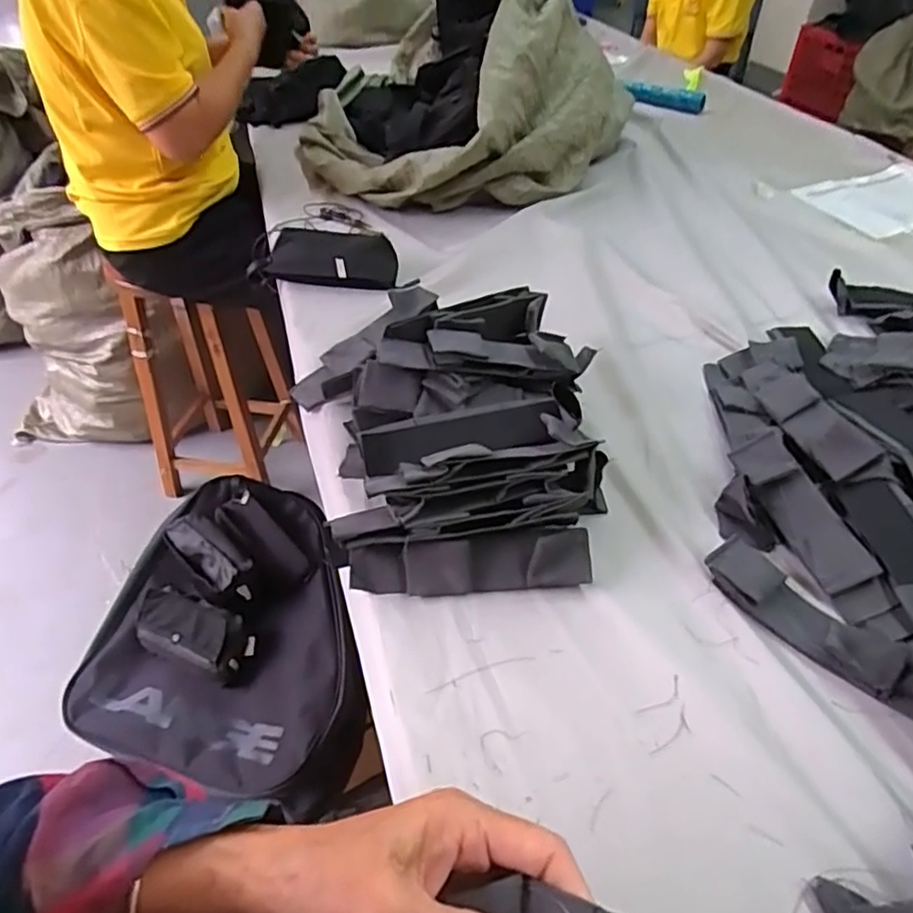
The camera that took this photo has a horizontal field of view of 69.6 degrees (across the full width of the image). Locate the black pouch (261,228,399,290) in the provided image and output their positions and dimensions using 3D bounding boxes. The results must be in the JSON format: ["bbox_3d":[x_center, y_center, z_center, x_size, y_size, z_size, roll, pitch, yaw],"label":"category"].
[{"bbox_3d":[-0.167,-0.274,0.902,0.183,0.046,0.076,12,45,13],"label":"black pouch"}]

